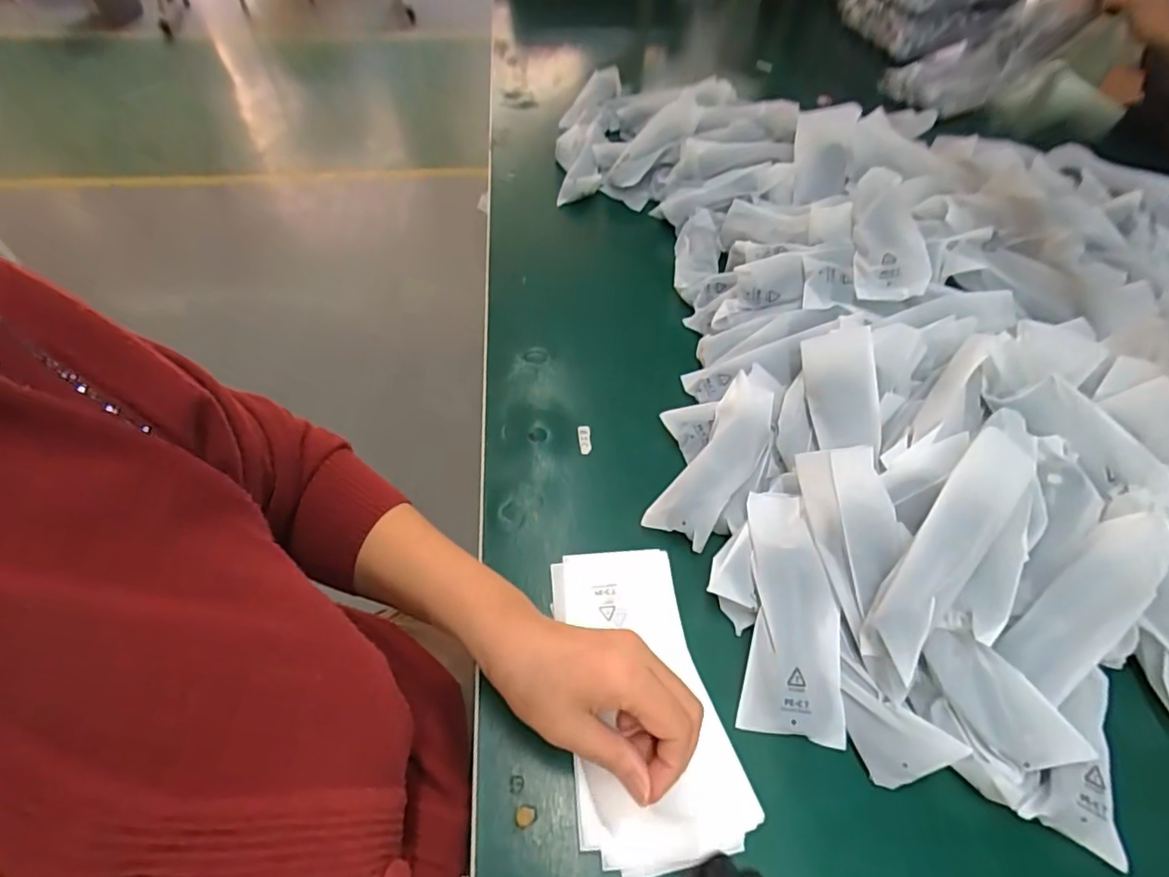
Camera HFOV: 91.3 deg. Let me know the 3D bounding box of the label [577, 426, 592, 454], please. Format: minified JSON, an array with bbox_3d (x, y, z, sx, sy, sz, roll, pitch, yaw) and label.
[{"bbox_3d":[0.000,0.000,0.486,0.010,0.004,0.026,-7,65,-4],"label":"label"}]

